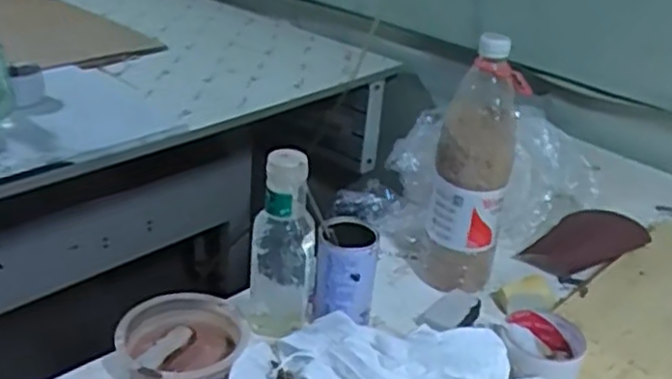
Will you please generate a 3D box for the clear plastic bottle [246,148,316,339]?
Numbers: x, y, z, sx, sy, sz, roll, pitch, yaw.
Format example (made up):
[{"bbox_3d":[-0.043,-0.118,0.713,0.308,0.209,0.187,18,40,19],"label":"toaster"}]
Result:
[{"bbox_3d":[-0.056,0.050,0.739,0.067,0.187,0.056,2,28,-6],"label":"clear plastic bottle"}]

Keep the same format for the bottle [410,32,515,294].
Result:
[{"bbox_3d":[0.152,-0.018,0.822,0.097,0.295,0.076,8,28,7],"label":"bottle"}]

